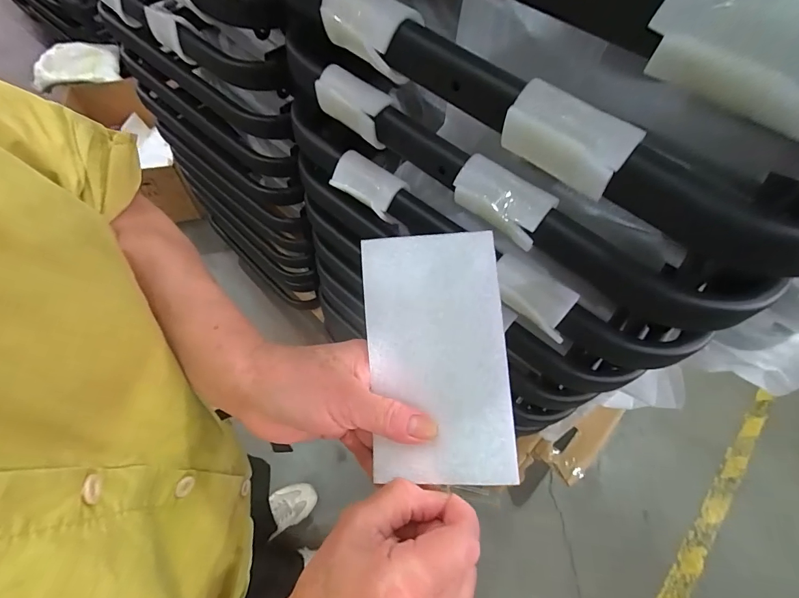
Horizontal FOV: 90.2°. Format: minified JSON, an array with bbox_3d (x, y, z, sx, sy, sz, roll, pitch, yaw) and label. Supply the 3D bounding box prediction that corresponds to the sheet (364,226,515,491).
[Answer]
[{"bbox_3d":[0.021,0.032,0.231,0.077,0.010,0.140,-4,83,5],"label":"sheet"}]

